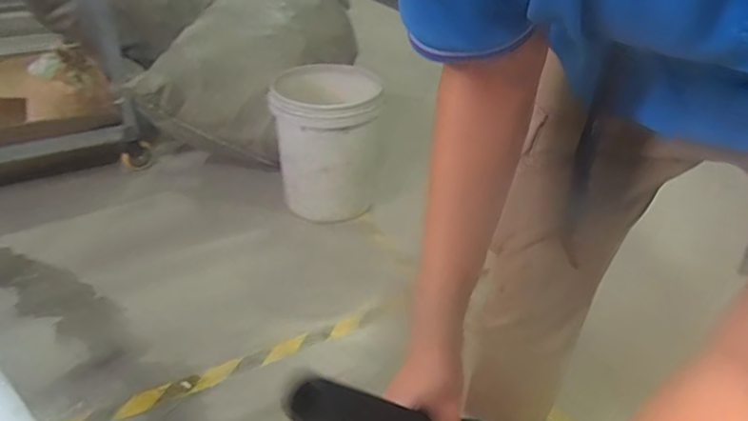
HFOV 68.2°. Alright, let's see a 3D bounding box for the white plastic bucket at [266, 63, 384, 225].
[{"bbox_3d":[-0.131,-0.173,1.594,0.297,0.404,0.284,1,34,-1],"label":"white plastic bucket"}]

